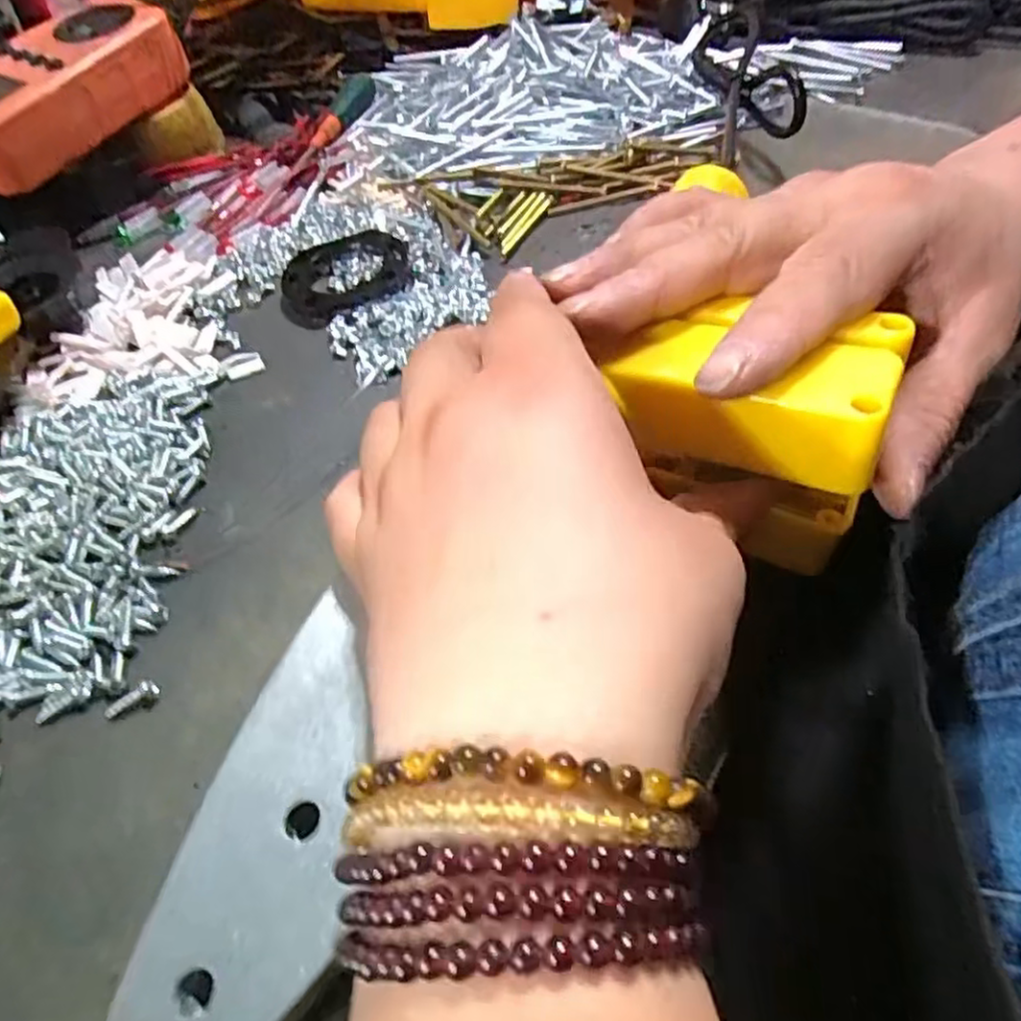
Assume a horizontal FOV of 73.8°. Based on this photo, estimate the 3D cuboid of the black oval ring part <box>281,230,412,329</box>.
[{"bbox_3d":[-0.075,-0.108,0.310,0.058,0.008,0.059,-7,51,-2],"label":"black oval ring part"}]

